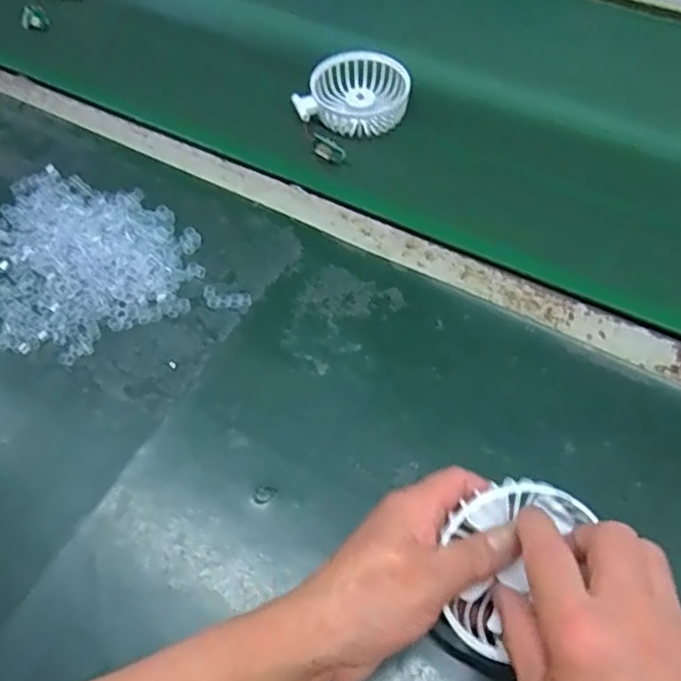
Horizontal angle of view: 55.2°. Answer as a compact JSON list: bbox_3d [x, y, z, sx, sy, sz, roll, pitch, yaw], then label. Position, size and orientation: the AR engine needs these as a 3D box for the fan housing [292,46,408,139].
[{"bbox_3d":[0.014,-0.232,0.608,0.098,0.034,0.076,5,59,6],"label":"fan housing"}]

